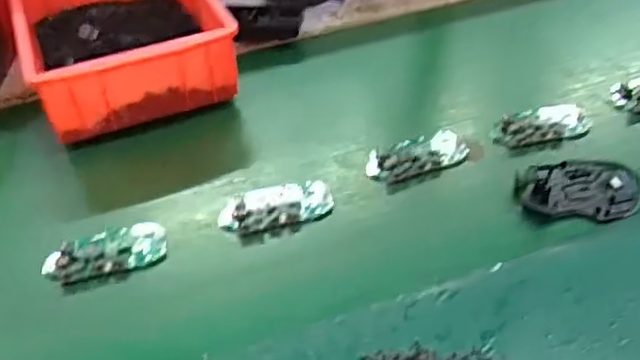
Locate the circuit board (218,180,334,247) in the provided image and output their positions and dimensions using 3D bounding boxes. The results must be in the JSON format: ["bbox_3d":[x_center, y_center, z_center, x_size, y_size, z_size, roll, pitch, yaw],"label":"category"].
[{"bbox_3d":[-0.039,0.026,0.604,0.100,0.012,0.053,-13,45,-12],"label":"circuit board"}]

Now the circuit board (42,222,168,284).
[{"bbox_3d":[-0.180,0.062,0.568,0.100,0.014,0.042,-17,46,-16],"label":"circuit board"}]

